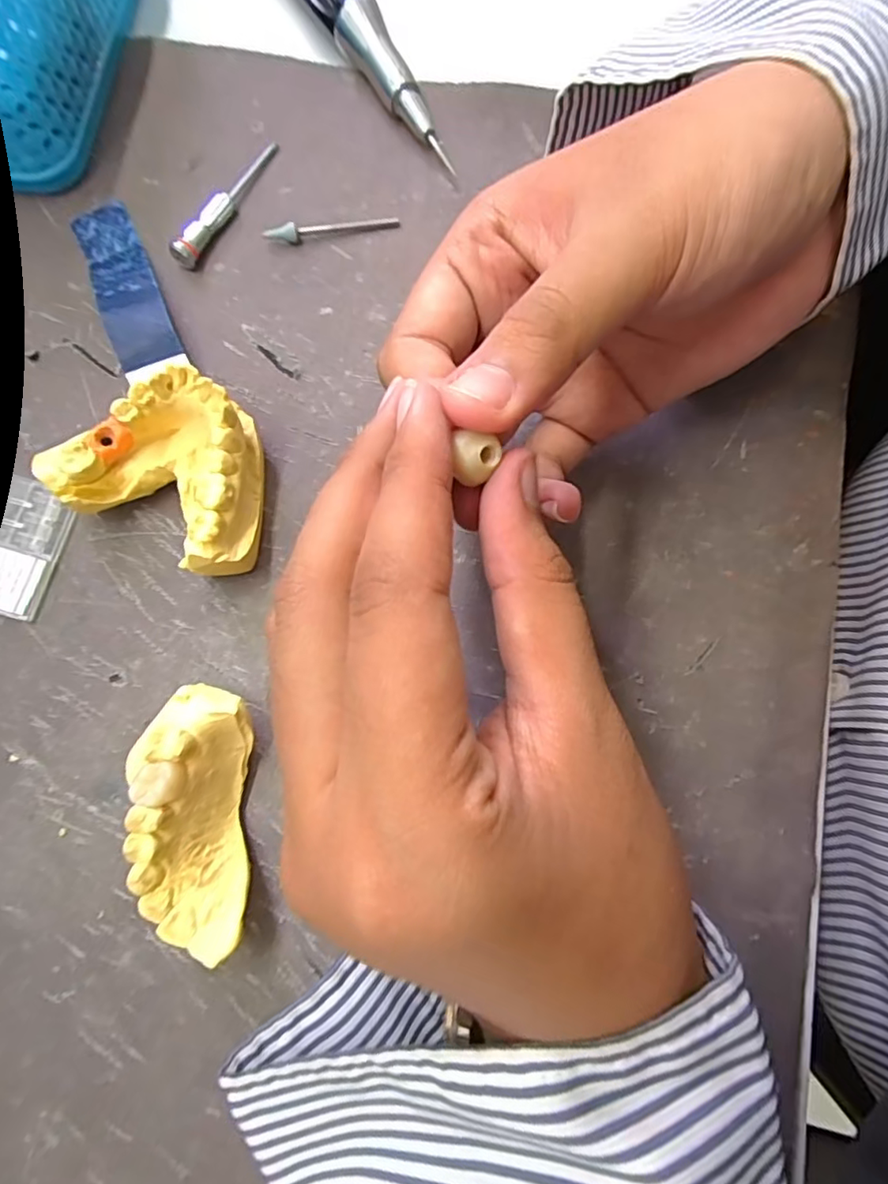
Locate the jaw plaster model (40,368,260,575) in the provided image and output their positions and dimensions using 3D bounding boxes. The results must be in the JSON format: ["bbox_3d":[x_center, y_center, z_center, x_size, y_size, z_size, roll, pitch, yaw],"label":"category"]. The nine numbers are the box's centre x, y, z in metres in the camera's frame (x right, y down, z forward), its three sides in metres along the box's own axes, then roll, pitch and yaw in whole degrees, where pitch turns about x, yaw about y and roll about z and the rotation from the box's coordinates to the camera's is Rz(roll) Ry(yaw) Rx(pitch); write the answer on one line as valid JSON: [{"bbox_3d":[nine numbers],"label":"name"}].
[{"bbox_3d":[-0.081,-0.038,0.176,0.061,0.029,0.050,27,81,4],"label":"jaw plaster model"}]

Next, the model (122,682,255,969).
[{"bbox_3d":[-0.070,0.063,0.160,0.027,0.026,0.068,-2,80,-1],"label":"model"}]

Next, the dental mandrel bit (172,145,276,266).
[{"bbox_3d":[-0.079,-0.143,0.204,0.007,0.009,0.060,30,81,4],"label":"dental mandrel bit"}]

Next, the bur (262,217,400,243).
[{"bbox_3d":[-0.041,-0.133,0.204,0.048,0.006,0.005,-12,80,-3],"label":"bur"}]

